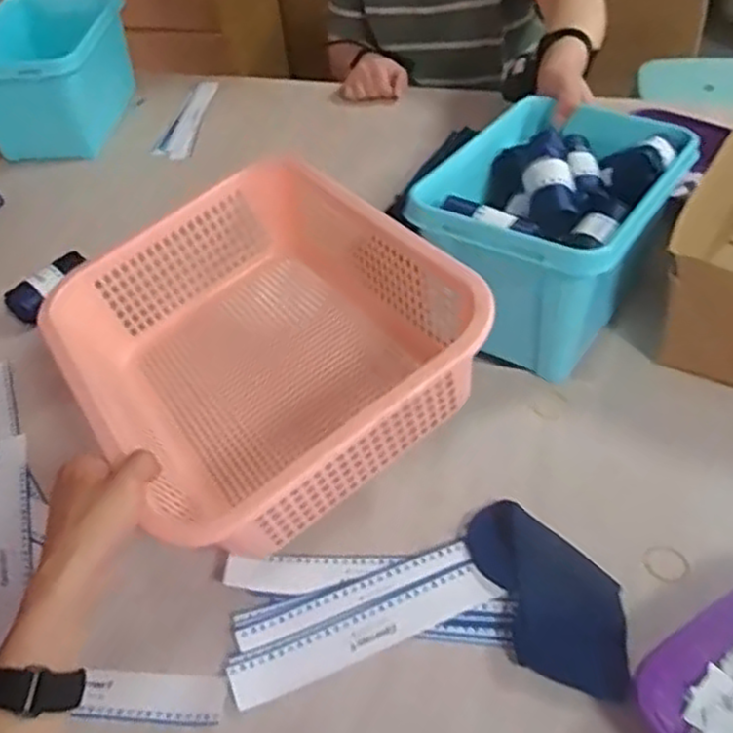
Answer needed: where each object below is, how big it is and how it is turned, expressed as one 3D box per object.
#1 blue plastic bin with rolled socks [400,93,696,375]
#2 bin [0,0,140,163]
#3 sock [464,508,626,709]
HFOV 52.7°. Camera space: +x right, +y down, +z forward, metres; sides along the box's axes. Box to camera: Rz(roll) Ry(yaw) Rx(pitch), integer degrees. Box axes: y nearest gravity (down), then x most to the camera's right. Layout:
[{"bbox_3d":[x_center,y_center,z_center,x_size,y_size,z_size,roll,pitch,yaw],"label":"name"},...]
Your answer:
[{"bbox_3d":[0.189,-0.131,0.753,0.189,0.171,0.259,23,52,27],"label":"blue plastic bin with rolled socks"},{"bbox_3d":[-0.481,-0.451,1.142,0.200,0.178,0.225,-4,44,3],"label":"bin"},{"bbox_3d":[0.141,0.170,0.563,0.083,0.023,0.162,-16,45,-9],"label":"sock"}]

